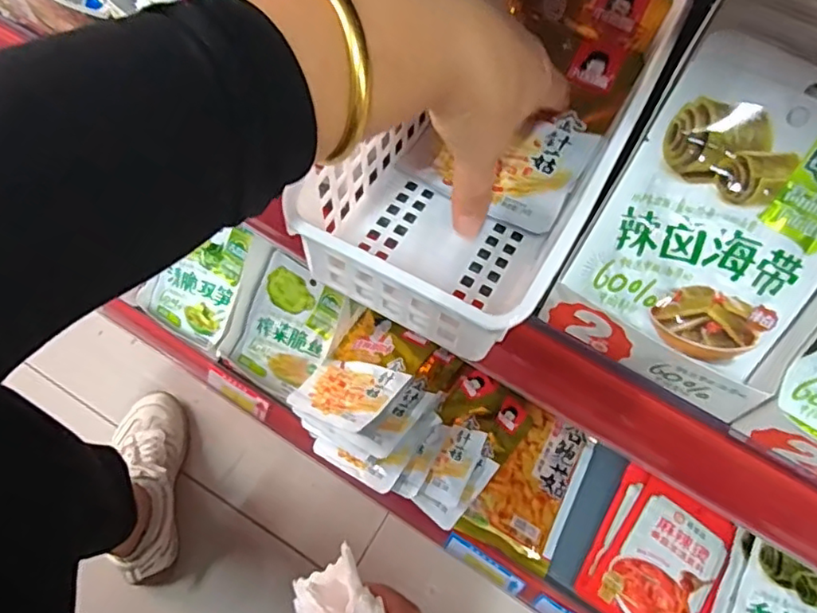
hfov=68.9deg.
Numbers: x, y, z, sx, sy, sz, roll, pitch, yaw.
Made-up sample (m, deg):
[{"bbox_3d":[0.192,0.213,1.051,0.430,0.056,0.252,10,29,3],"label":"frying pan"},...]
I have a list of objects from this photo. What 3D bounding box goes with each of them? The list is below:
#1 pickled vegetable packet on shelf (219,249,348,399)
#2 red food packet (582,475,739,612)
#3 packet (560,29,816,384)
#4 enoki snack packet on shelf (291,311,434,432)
[{"bbox_3d":[-0.138,0.029,0.666,0.102,0.010,0.150,35,109,6],"label":"pickled vegetable packet on shelf"},{"bbox_3d":[0.265,0.266,0.614,0.106,0.009,0.153,35,66,13],"label":"red food packet"},{"bbox_3d":[0.161,-0.047,0.300,0.107,0.010,0.142,31,110,12],"label":"packet"},{"bbox_3d":[-0.047,0.067,0.618,0.104,0.020,0.138,20,51,34],"label":"enoki snack packet on shelf"}]

